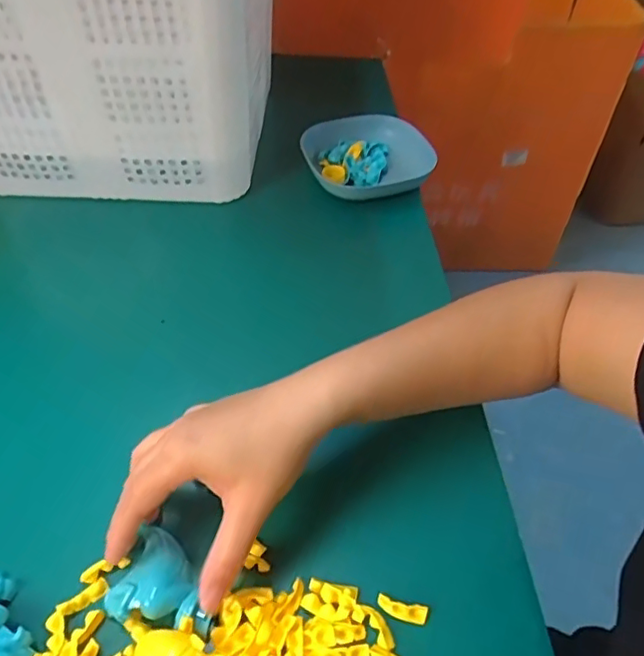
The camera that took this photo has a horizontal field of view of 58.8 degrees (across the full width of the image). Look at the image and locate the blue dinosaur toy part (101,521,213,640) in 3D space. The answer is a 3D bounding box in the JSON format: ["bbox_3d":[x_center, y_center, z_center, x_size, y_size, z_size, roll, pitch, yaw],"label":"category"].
[{"bbox_3d":[-0.093,0.159,0.353,0.069,0.021,0.055,21,53,10],"label":"blue dinosaur toy part"}]

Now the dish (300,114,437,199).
[{"bbox_3d":[0.054,-0.182,0.646,0.131,0.054,0.136,1,48,-1],"label":"dish"}]

